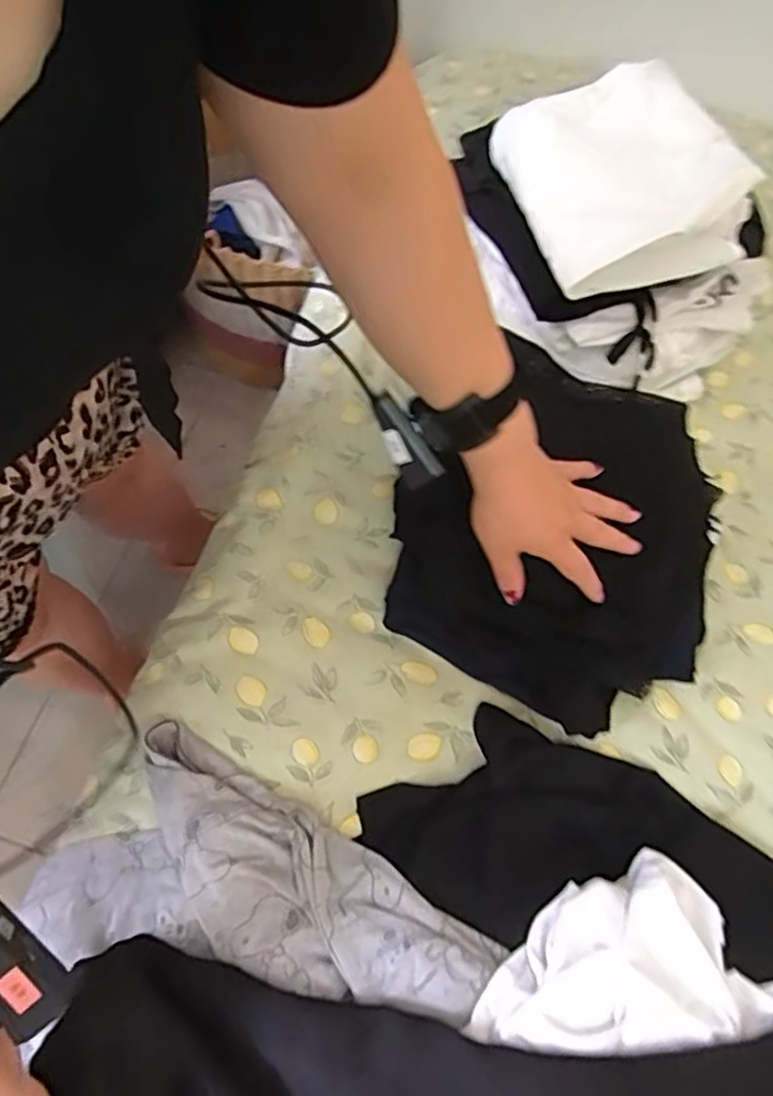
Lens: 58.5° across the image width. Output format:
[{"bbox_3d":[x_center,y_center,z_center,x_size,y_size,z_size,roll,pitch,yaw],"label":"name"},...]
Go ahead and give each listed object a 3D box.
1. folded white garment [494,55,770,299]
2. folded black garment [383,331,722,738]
[{"bbox_3d":[0.216,-0.346,0.638,0.172,0.072,0.233,-14,67,-8],"label":"folded white garment"},{"bbox_3d":[0.148,-0.015,0.601,0.273,0.089,0.311,8,66,0],"label":"folded black garment"}]

